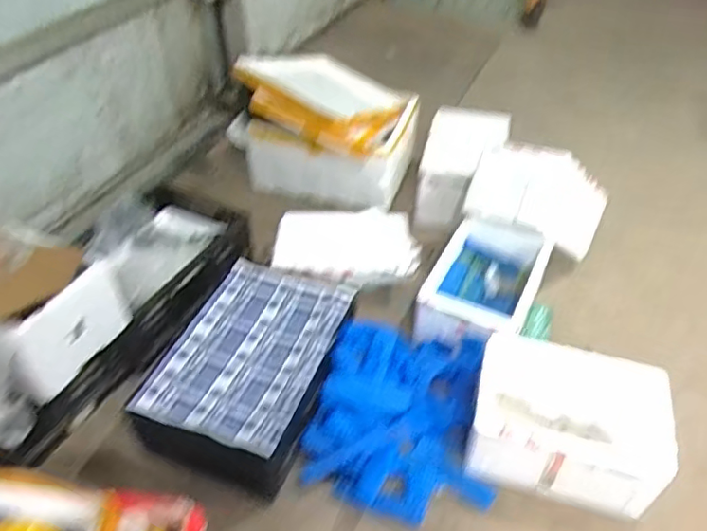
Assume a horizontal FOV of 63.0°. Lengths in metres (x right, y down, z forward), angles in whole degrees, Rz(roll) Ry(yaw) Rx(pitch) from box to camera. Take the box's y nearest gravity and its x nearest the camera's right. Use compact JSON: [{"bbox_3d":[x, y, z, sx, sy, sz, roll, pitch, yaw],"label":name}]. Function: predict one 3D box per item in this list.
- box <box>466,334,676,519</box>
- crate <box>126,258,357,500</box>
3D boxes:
[{"bbox_3d":[0.540,0.398,1.488,0.460,0.209,0.364,13,45,13],"label":"box"},{"bbox_3d":[-0.272,0.259,1.570,0.404,0.208,0.583,15,45,15],"label":"crate"}]

